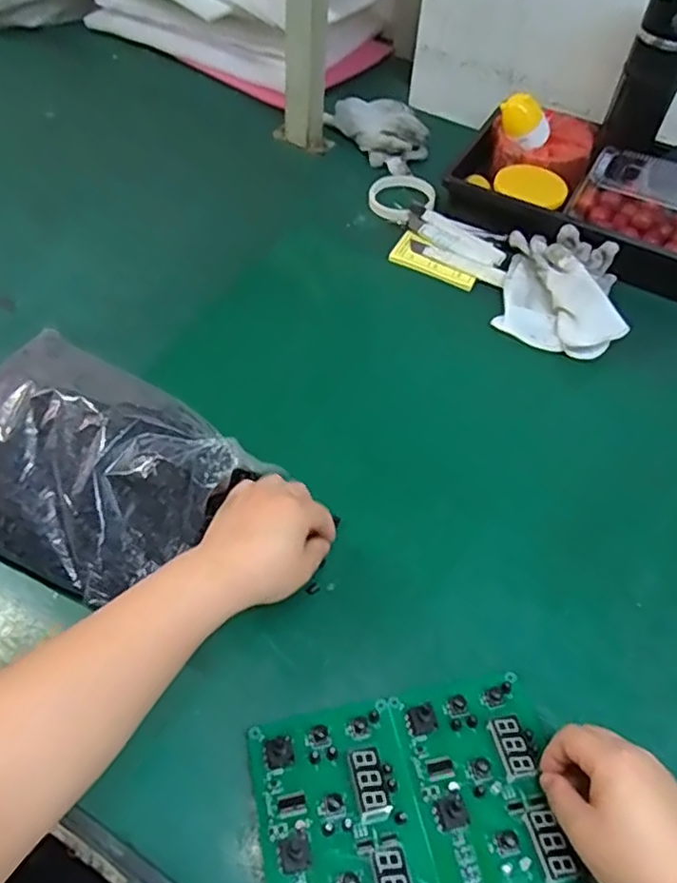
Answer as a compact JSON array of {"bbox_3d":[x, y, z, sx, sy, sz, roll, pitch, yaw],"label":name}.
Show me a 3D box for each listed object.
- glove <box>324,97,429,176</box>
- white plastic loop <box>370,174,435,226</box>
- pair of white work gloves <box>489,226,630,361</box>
[{"bbox_3d":[0.066,-0.453,0.925,0.102,0.049,0.154,-31,60,-24],"label":"glove"},{"bbox_3d":[0.084,-0.324,0.844,0.093,0.018,0.094,2,53,-2],"label":"white plastic loop"},{"bbox_3d":[0.256,-0.171,0.723,0.141,0.044,0.167,17,54,9],"label":"pair of white work gloves"}]

